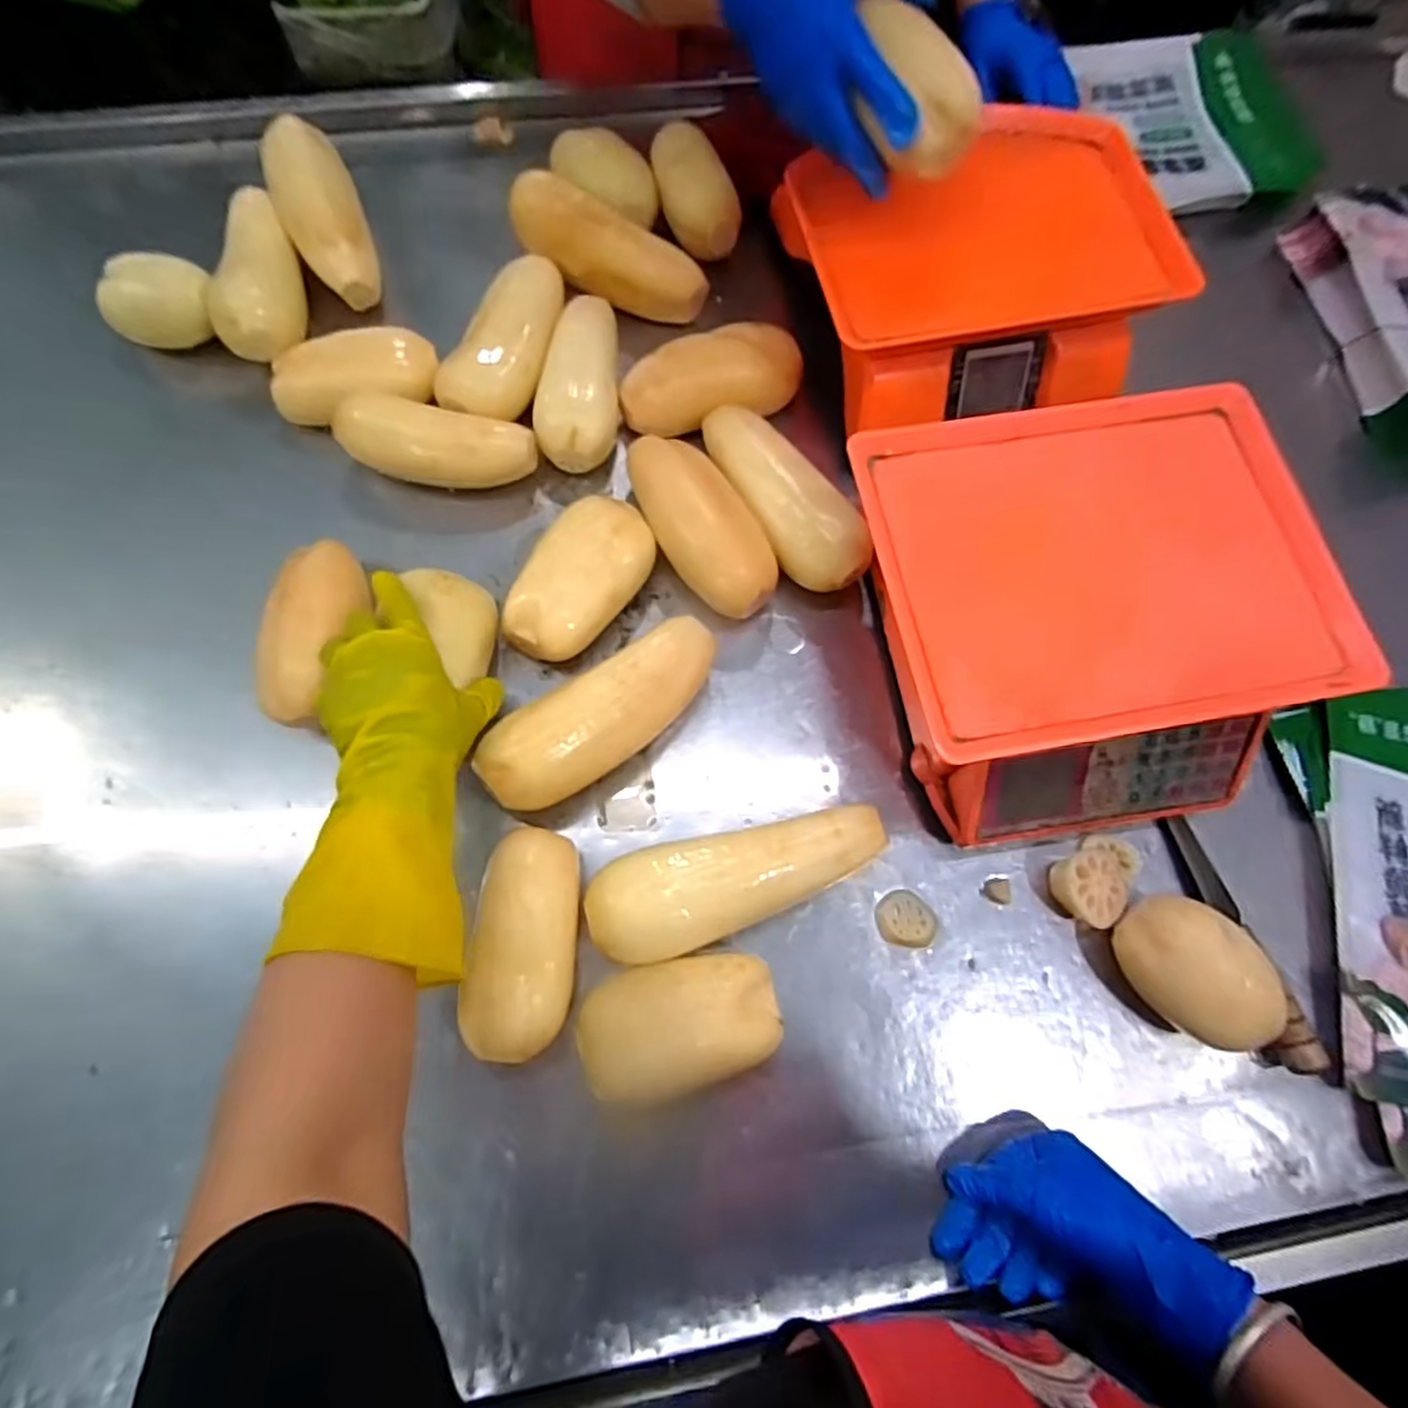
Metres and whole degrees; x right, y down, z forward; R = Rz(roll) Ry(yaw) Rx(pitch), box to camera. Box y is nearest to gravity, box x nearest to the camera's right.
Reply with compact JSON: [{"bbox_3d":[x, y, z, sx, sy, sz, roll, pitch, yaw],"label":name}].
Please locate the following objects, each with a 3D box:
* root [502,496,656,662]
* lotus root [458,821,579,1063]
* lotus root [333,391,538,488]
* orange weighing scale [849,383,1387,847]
[{"bbox_3d":[-0.095,-0.093,0.554,0.076,0.059,0.136,34,74,6],"label":"root"},{"bbox_3d":[-0.116,0.157,0.474,0.067,0.057,0.143,5,74,-3],"label":"lotus root"},{"bbox_3d":[-0.216,-0.203,0.589,0.158,0.069,0.064,4,73,-2],"label":"lotus root"},{"bbox_3d":[0.263,-0.064,0.510,0.289,0.111,0.281,-8,75,-6],"label":"orange weighing scale"}]

